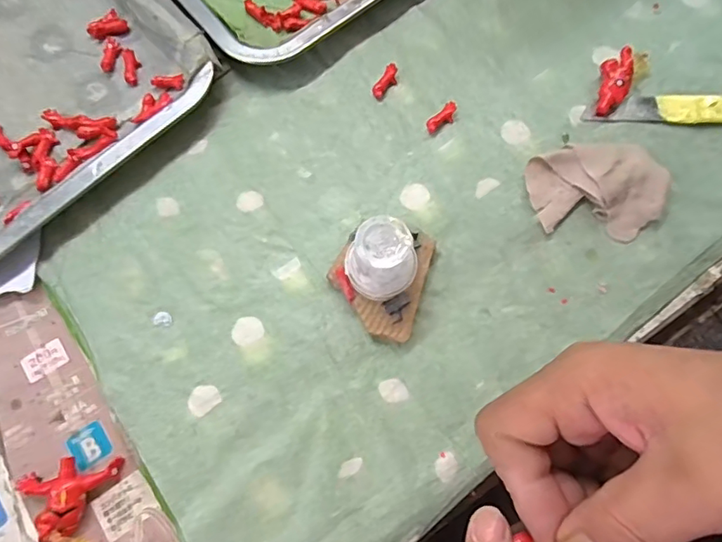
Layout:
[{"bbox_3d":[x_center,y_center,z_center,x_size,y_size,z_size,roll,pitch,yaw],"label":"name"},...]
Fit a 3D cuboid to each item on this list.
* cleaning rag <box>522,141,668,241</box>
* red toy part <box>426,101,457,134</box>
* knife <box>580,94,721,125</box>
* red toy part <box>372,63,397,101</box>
[{"bbox_3d":[0.139,-0.048,0.296,0.075,0.016,0.056,-3,75,0],"label":"cleaning rag"},{"bbox_3d":[0.051,-0.096,0.317,0.023,0.007,0.010,-43,79,-10],"label":"red toy part"},{"bbox_3d":[0.192,-0.102,0.314,0.101,0.008,0.020,3,75,1],"label":"knife"},{"bbox_3d":[0.016,-0.121,0.324,0.010,0.006,0.024,33,77,9],"label":"red toy part"}]

